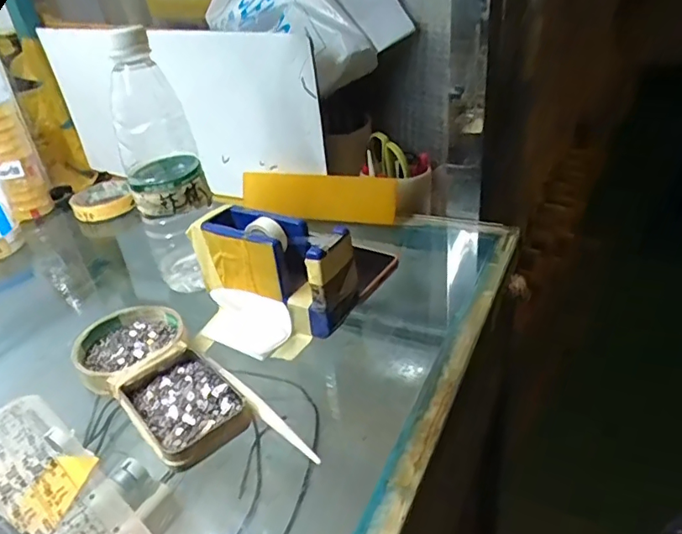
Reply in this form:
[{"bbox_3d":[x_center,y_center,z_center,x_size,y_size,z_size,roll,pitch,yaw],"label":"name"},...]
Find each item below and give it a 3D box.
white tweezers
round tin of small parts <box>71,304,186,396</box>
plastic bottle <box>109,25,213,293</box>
[{"bbox_3d":[-0.055,0.093,0.352,0.008,0.009,0.123,-29,37,-31],"label":"white tweezers"},{"bbox_3d":[-0.164,0.059,0.410,0.081,0.016,0.077,-6,31,3],"label":"round tin of small parts"},{"bbox_3d":[-0.150,-0.081,0.451,0.063,0.214,0.078,-14,32,-11],"label":"plastic bottle"}]

